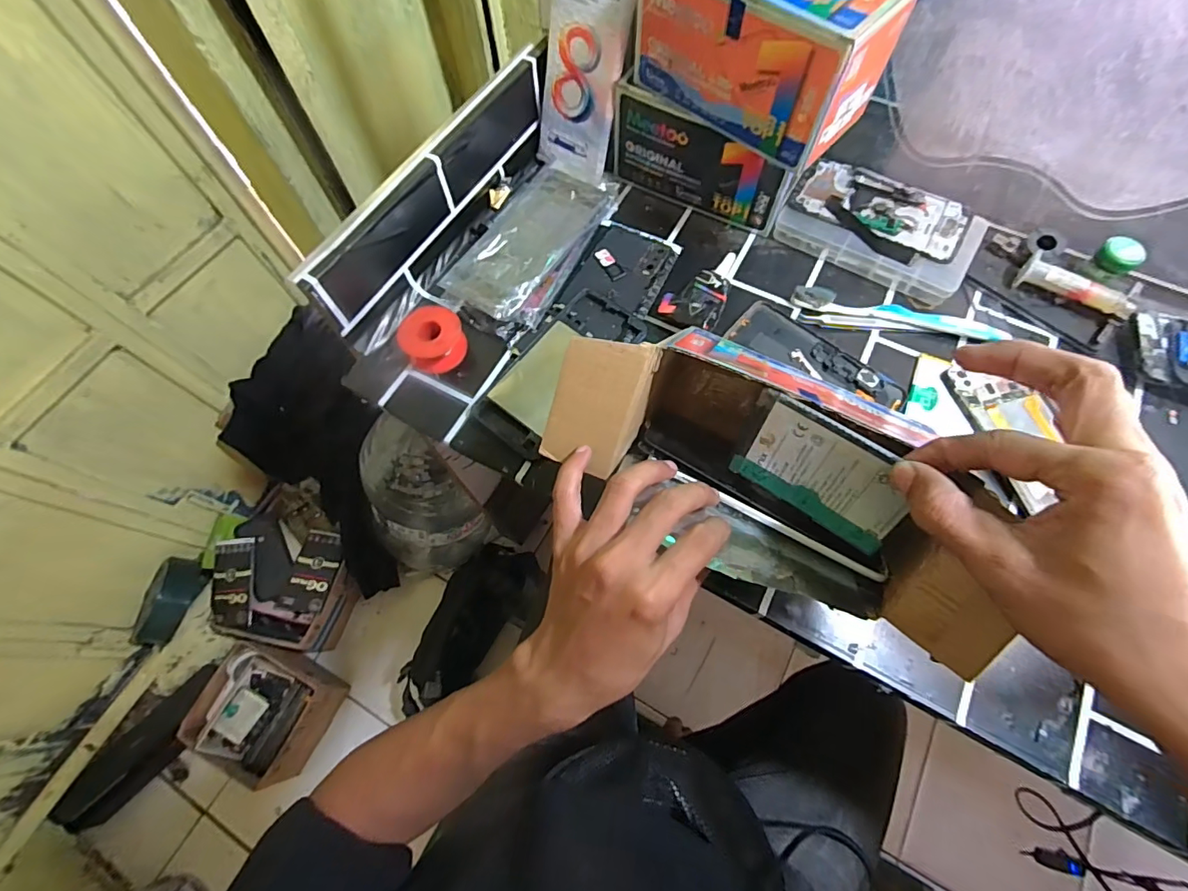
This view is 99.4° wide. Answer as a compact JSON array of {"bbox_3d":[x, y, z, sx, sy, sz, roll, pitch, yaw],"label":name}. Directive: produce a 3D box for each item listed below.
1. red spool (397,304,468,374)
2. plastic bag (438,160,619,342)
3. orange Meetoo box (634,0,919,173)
[{"bbox_3d":[-0.140,-0.094,0.442,0.047,0.031,0.049,0,67,1],"label":"red spool"},{"bbox_3d":[-0.056,-0.195,0.478,0.088,0.031,0.195,25,70,11],"label":"plastic bag"},{"bbox_3d":[0.128,-0.315,0.389,0.181,0.094,0.092,37,73,15],"label":"orange Meetoo box"}]

